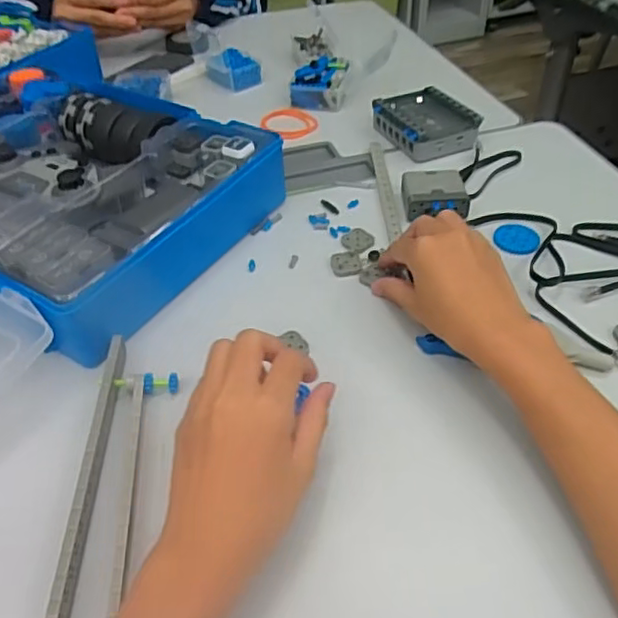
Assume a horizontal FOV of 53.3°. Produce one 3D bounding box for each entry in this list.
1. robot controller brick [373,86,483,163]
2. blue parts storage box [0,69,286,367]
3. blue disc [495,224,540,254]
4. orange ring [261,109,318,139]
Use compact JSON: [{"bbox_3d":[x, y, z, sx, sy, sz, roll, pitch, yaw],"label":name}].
[{"bbox_3d":[0.128,-0.202,0.665,0.080,0.027,0.104,-21,47,-18],"label":"robot controller brick"},{"bbox_3d":[-0.240,-0.113,0.563,0.355,0.066,0.269,21,49,22],"label":"blue parts storage box"},{"bbox_3d":[0.185,-0.062,0.547,0.037,0.004,0.037,-1,44,1],"label":"blue disc"},{"bbox_3d":[-0.022,-0.218,0.721,0.064,0.008,0.062,-1,44,1],"label":"orange ring"}]

